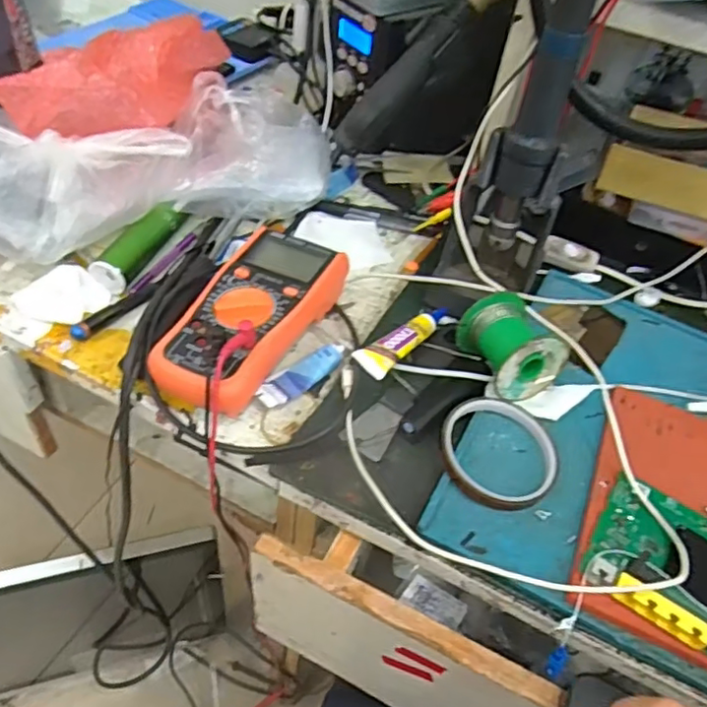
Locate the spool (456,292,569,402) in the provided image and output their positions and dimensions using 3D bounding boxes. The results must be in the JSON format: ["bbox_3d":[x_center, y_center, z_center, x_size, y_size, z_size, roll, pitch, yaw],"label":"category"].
[{"bbox_3d":[0.126,-0.009,0.495,0.065,0.056,0.076,-15,52,-21],"label":"spool"}]

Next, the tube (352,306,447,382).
[{"bbox_3d":[0.045,-0.014,0.511,0.029,0.013,0.114,36,45,21],"label":"tube"}]

